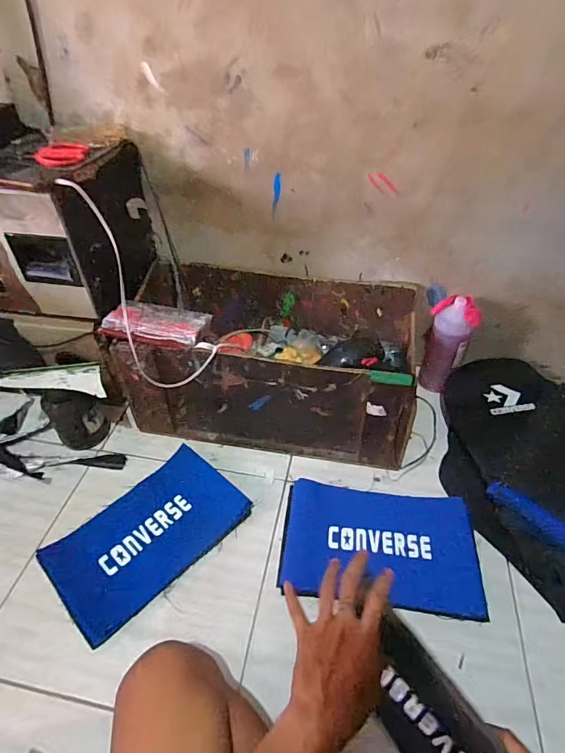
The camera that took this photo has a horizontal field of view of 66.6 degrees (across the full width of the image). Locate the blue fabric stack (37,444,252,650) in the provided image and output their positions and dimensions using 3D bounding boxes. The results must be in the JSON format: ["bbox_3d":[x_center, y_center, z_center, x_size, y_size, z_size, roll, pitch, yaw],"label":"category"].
[{"bbox_3d":[-0.228,0.266,0.742,0.178,0.042,0.307,31,53,30],"label":"blue fabric stack"}]

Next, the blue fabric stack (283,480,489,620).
[{"bbox_3d":[0.168,0.285,0.746,0.325,0.030,0.207,4,44,6],"label":"blue fabric stack"}]

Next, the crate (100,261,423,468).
[{"bbox_3d":[-0.016,-0.051,0.927,0.592,0.205,0.349,8,44,10],"label":"crate"}]

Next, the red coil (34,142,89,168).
[{"bbox_3d":[-0.407,-0.412,0.798,0.089,0.029,0.048,-11,44,-10],"label":"red coil"}]

